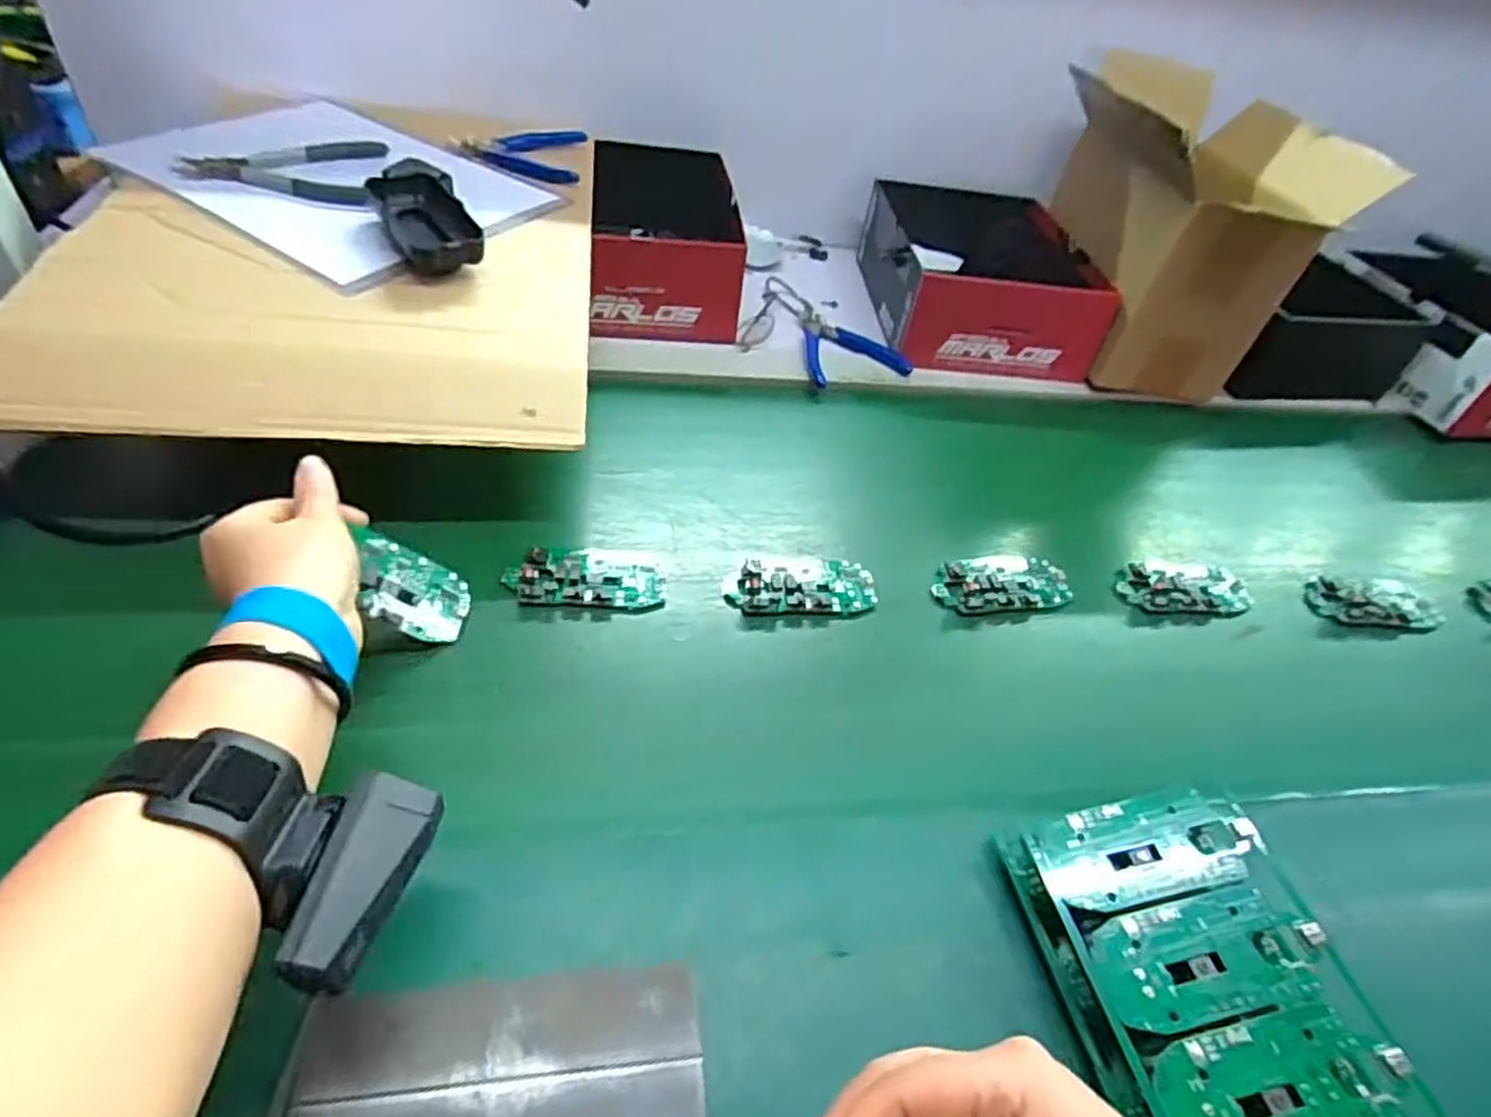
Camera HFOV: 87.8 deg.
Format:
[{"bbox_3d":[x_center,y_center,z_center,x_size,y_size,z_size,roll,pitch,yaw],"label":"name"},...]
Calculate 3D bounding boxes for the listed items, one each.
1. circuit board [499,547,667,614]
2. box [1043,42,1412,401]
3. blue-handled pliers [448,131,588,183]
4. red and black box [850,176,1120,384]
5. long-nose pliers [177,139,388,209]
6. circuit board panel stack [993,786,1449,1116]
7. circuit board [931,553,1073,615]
[{"bbox_3d":[-0.100,0.009,0.491,0.097,0.020,0.050,-3,42,-10],"label":"circuit board"},{"bbox_3d":[0.410,-0.310,0.742,0.172,0.228,0.265,-1,41,-8],"label":"box"},{"bbox_3d":[-0.202,-0.361,0.689,0.112,0.020,0.091,2,41,-4],"label":"blue-handled pliers"},{"bbox_3d":[0.225,-0.284,0.759,0.182,0.087,0.230,0,41,-7],"label":"red and black box"},{"bbox_3d":[-0.348,-0.291,0.585,0.137,0.015,0.125,-4,42,-11],"label":"long-nose pliers"},{"bbox_3d":[0.206,0.199,0.332,0.115,0.044,0.194,-6,42,-12],"label":"circuit board panel stack"},{"bbox_3d":[0.180,0.017,0.542,0.098,0.013,0.050,-8,43,-15],"label":"circuit board"}]

